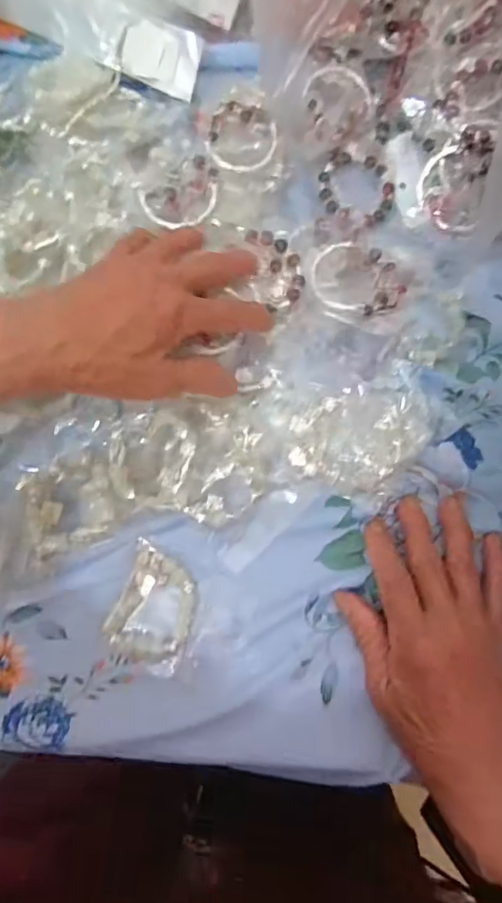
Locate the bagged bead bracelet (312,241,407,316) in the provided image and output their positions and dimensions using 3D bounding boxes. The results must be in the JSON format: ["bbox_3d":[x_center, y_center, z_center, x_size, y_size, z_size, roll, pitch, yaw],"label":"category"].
[{"bbox_3d":[0.075,-0.120,0.376,0.065,0.009,0.051,19,78,4],"label":"bagged bead bracelet"}]

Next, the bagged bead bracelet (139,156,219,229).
[{"bbox_3d":[-0.046,-0.181,0.387,0.058,0.010,0.044,-32,80,-7],"label":"bagged bead bracelet"}]

